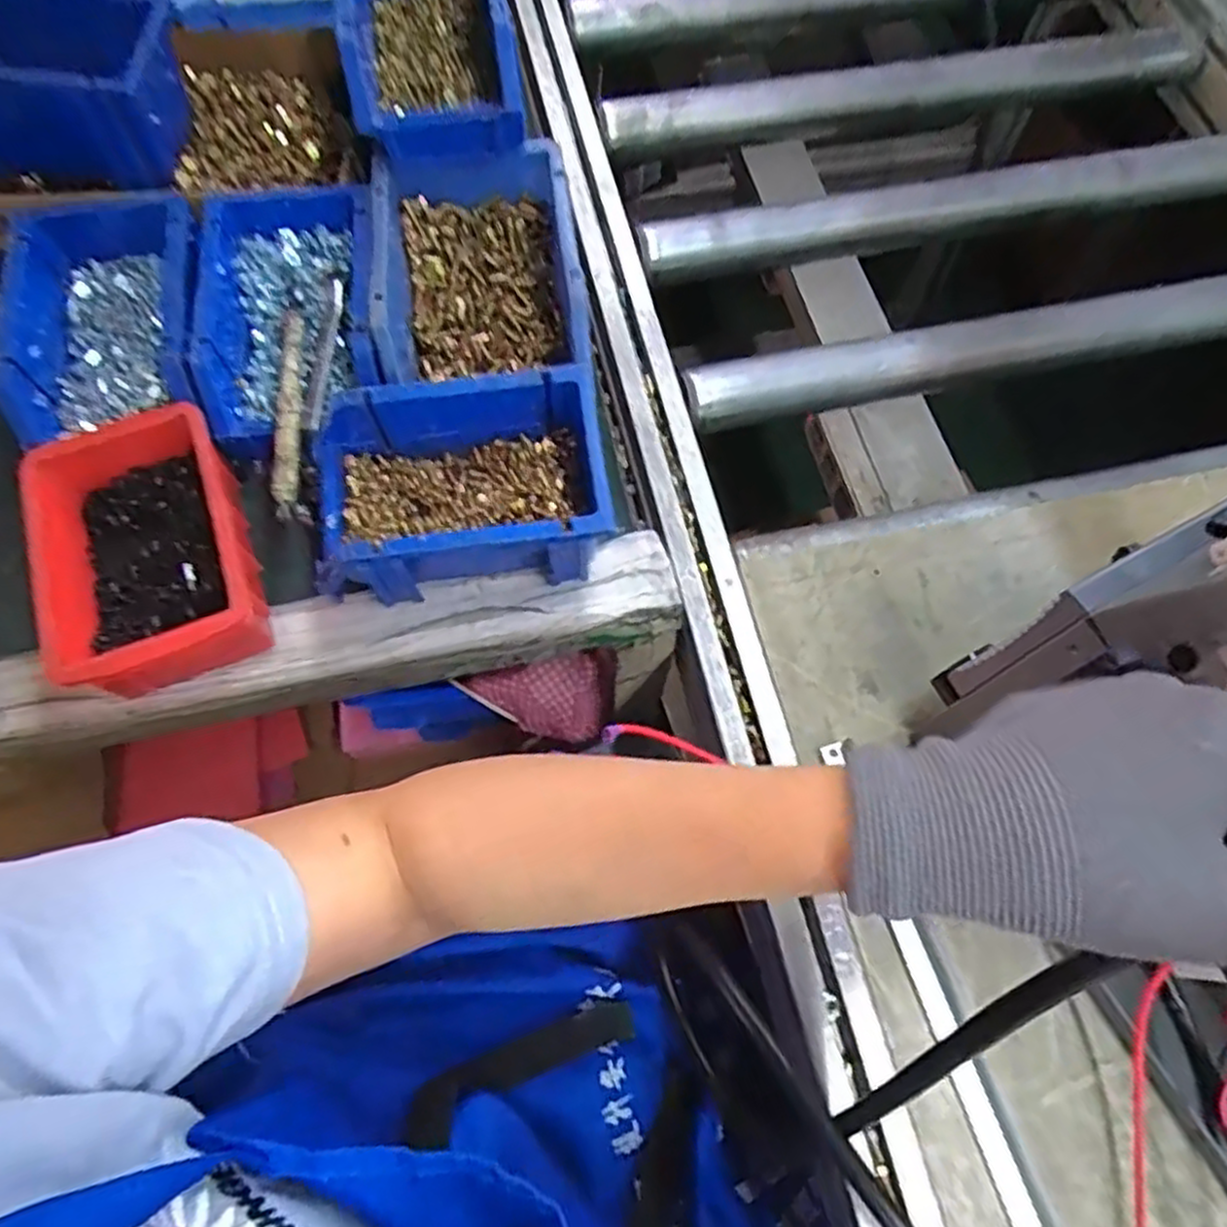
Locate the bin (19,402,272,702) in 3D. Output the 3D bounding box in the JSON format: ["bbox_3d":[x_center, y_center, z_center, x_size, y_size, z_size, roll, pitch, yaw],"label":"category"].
[{"bbox_3d":[-0.256,-0.032,0.424,0.106,0.058,0.155,-25,71,-11],"label":"bin"}]

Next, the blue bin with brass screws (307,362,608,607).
[{"bbox_3d":[-0.086,-0.067,0.429,0.157,0.072,0.105,-8,68,-5],"label":"blue bin with brass screws"}]

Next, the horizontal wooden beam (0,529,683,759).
[{"bbox_3d":[-0.174,0.024,0.446,0.428,0.035,0.061,-12,69,-6],"label":"horizontal wooden beam"}]

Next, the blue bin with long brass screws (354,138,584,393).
[{"bbox_3d":[-0.086,-0.212,0.478,0.124,0.069,0.171,-6,68,-4],"label":"blue bin with long brass screws"}]

